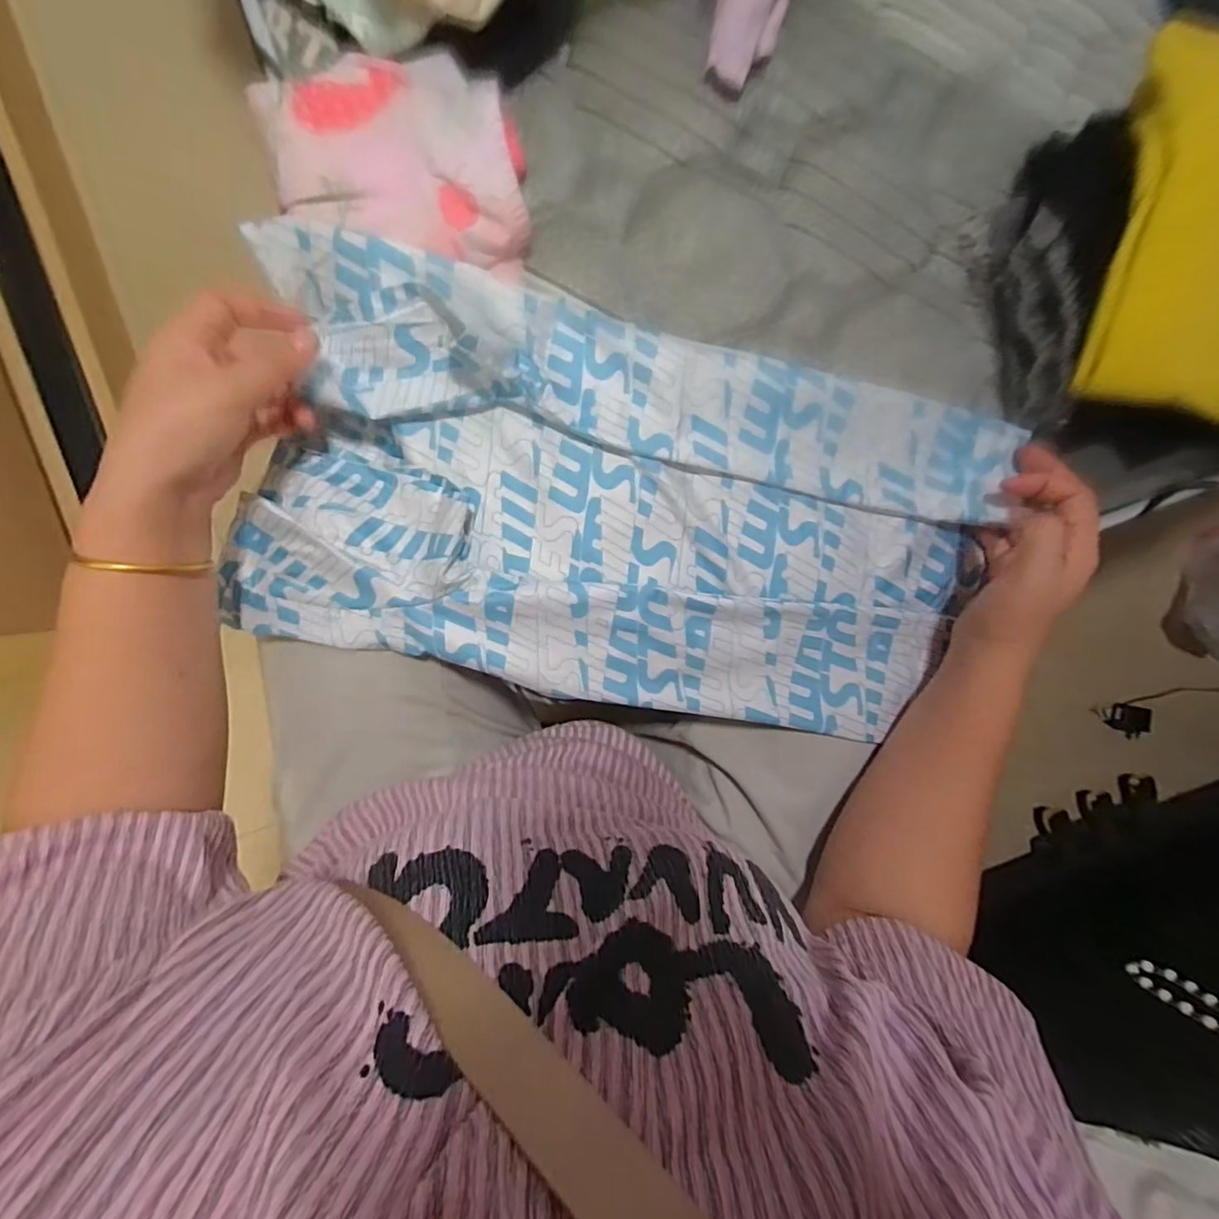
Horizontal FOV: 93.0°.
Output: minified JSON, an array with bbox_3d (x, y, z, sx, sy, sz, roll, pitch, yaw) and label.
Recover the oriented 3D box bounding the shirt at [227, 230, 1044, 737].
[{"bbox_3d":[0.013,-0.065,0.421,0.515,0.045,0.265,13,90,-6],"label":"shirt"}]

